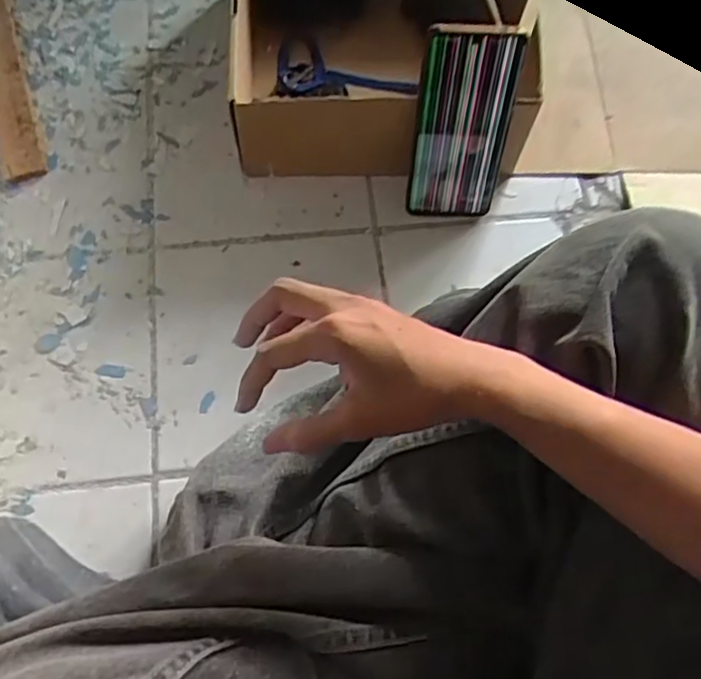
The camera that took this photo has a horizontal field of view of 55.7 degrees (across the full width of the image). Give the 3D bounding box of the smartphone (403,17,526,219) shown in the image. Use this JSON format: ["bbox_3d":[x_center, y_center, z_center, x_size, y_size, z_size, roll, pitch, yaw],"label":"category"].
[{"bbox_3d":[0.094,-0.176,0.551,0.078,0.171,0.015,-2,48,-3],"label":"smartphone"}]

